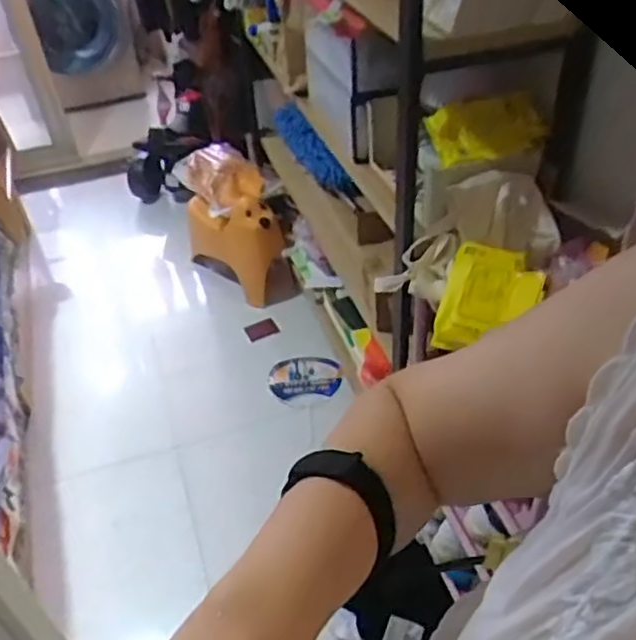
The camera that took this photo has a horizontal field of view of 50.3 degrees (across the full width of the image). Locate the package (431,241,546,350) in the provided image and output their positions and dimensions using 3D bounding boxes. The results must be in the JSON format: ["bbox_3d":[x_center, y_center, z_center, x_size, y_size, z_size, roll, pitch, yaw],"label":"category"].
[{"bbox_3d":[0.267,-0.035,1.049,0.137,0.041,0.190,19,69,13],"label":"package"}]

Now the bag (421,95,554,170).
[{"bbox_3d":[0.293,-0.333,1.198,0.218,0.103,0.060,-19,3,-15],"label":"bag"}]

